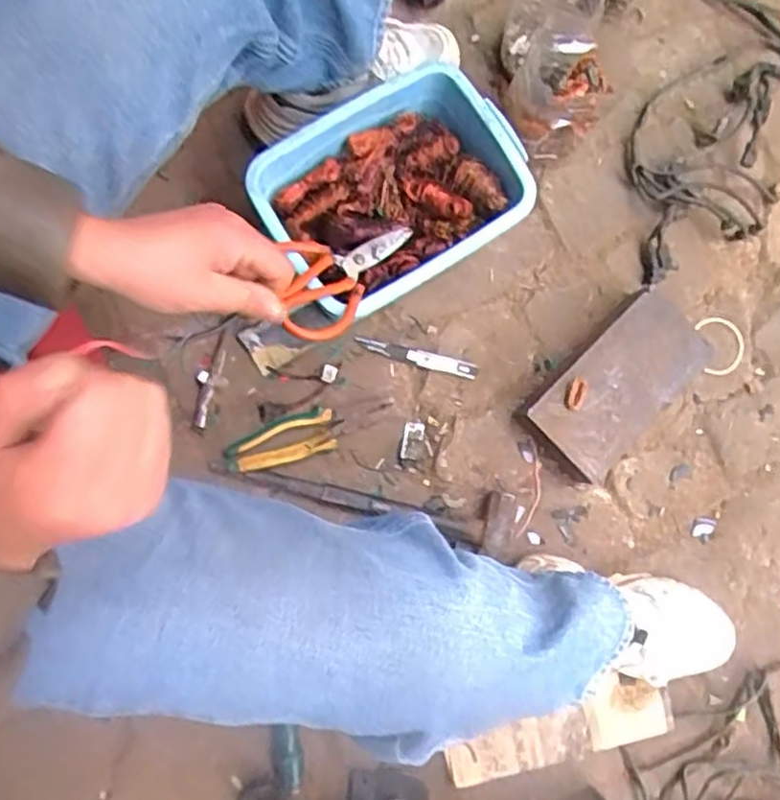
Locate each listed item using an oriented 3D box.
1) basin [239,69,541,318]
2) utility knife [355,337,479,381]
[{"bbox_3d":[0.002,-0.225,0.774,0.292,0.087,0.200,-30,87,-7],"label":"basin"},{"bbox_3d":[0.034,-0.052,0.890,0.154,0.014,0.021,13,83,-3],"label":"utility knife"}]

